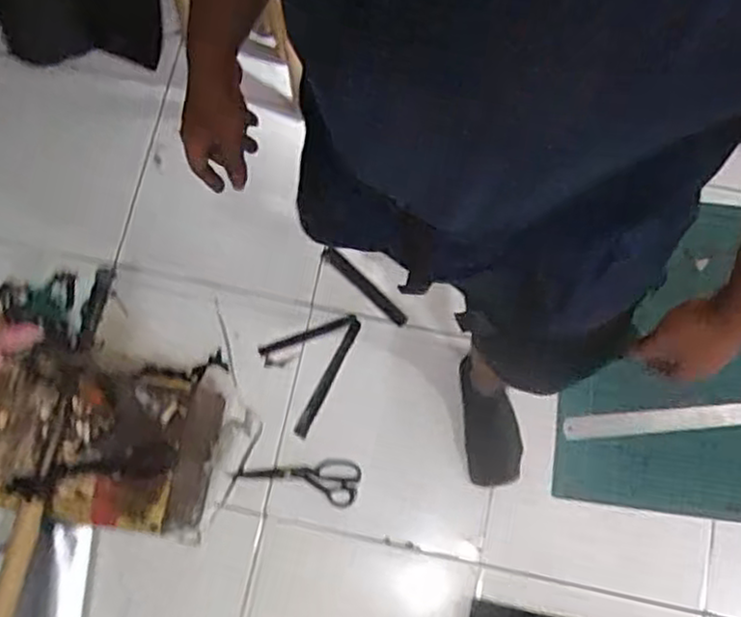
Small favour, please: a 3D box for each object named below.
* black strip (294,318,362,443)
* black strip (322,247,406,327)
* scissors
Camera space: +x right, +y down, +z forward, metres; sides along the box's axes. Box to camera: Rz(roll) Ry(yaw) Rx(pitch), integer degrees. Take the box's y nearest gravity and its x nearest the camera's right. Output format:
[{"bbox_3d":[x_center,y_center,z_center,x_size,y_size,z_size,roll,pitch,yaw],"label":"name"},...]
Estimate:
[{"bbox_3d":[-0.082,0.132,1.357,0.024,0.013,0.243,25,78,6],"label":"black strip"},{"bbox_3d":[-0.012,-0.044,1.397,0.217,0.014,0.026,43,80,9],"label":"black strip"},{"bbox_3d":[-0.131,0.299,1.303,0.222,0.010,0.085,16,77,4],"label":"scissors"}]

